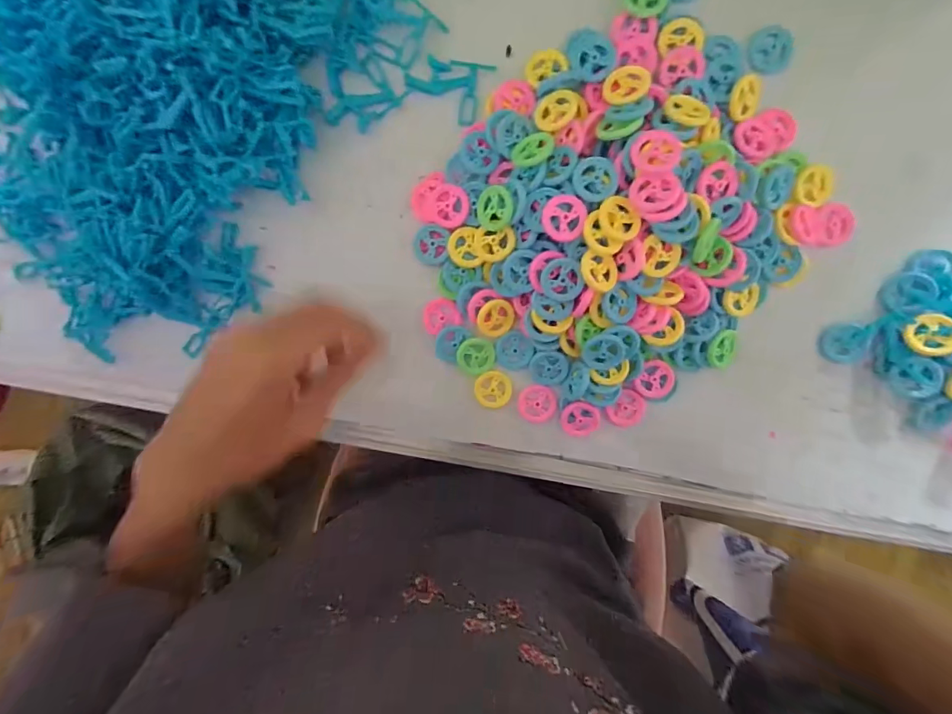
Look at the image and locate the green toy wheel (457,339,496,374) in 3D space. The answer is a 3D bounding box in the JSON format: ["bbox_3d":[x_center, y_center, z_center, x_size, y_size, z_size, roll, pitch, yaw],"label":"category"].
[{"bbox_3d":[0.000,0.000,0.339,0.029,0.004,0.029,0,96,2],"label":"green toy wheel"}]

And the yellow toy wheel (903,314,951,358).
[{"bbox_3d":[0.321,-0.015,0.309,0.028,0.010,0.030,-5,79,25],"label":"yellow toy wheel"}]

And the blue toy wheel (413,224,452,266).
[{"bbox_3d":[-0.033,-0.083,0.327,0.028,0.012,0.030,0,96,2],"label":"blue toy wheel"}]

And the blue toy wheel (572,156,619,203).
[{"bbox_3d":[0.078,-0.117,0.288,0.030,0.005,0.028,0,96,2],"label":"blue toy wheel"}]

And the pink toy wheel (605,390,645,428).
[{"bbox_3d":[0.118,0.041,0.343,0.026,0.008,0.030,36,96,-2],"label":"pink toy wheel"}]

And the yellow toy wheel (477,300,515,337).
[{"bbox_3d":[0.015,-0.029,0.332,0.029,0.004,0.029,-7,116,-14],"label":"yellow toy wheel"}]

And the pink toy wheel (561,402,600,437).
[{"bbox_3d":[0.081,0.049,0.341,0.028,0.008,0.028,0,96,2],"label":"pink toy wheel"}]

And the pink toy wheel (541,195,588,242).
[{"bbox_3d":[0.058,-0.090,0.287,0.028,0.004,0.029,0,96,2],"label":"pink toy wheel"}]

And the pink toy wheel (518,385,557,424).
[{"bbox_3d":[0.048,0.037,0.346,0.029,0.007,0.029,0,96,2],"label":"pink toy wheel"}]

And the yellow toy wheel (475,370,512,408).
[{"bbox_3d":[0.014,0.026,0.345,0.029,0.004,0.029,4,96,2],"label":"yellow toy wheel"}]

